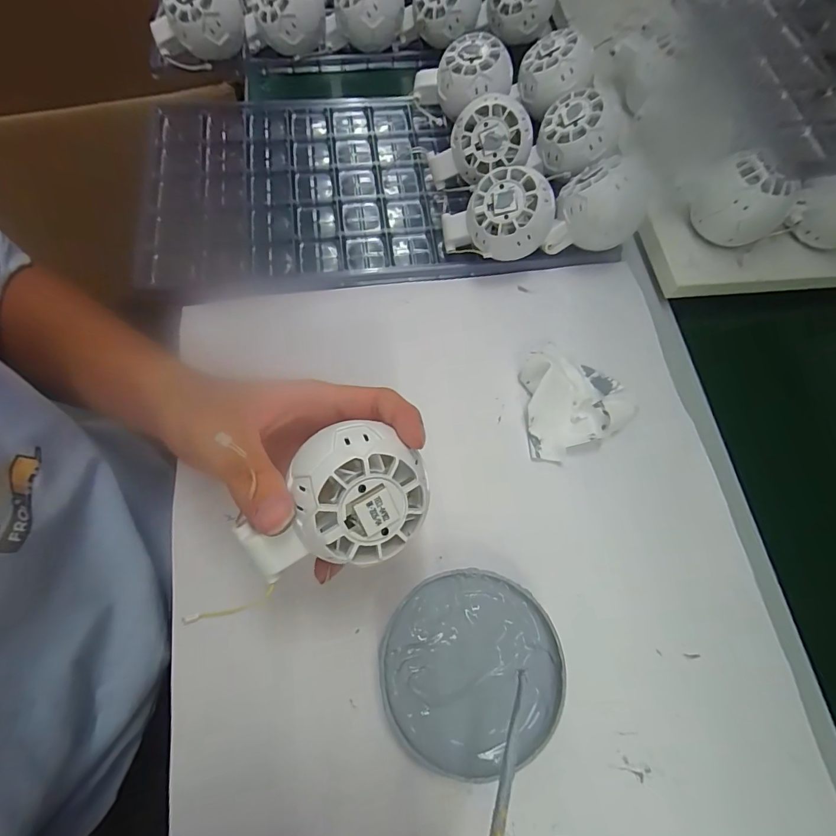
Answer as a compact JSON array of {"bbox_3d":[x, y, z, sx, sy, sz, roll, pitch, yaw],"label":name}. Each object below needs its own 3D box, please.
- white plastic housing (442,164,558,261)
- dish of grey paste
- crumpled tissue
[{"bbox_3d":[0.060,-0.149,0.320,0.070,0.064,0.057,-10,71,-6],"label":"white plastic housing"},{"bbox_3d":[0.030,0.140,0.240,0.097,0.020,0.095,1,70,-2],"label":"dish of grey paste"},{"bbox_3d":[0.115,-0.013,0.296,0.078,0.023,0.081,-1,70,-3],"label":"crumpled tissue"}]

